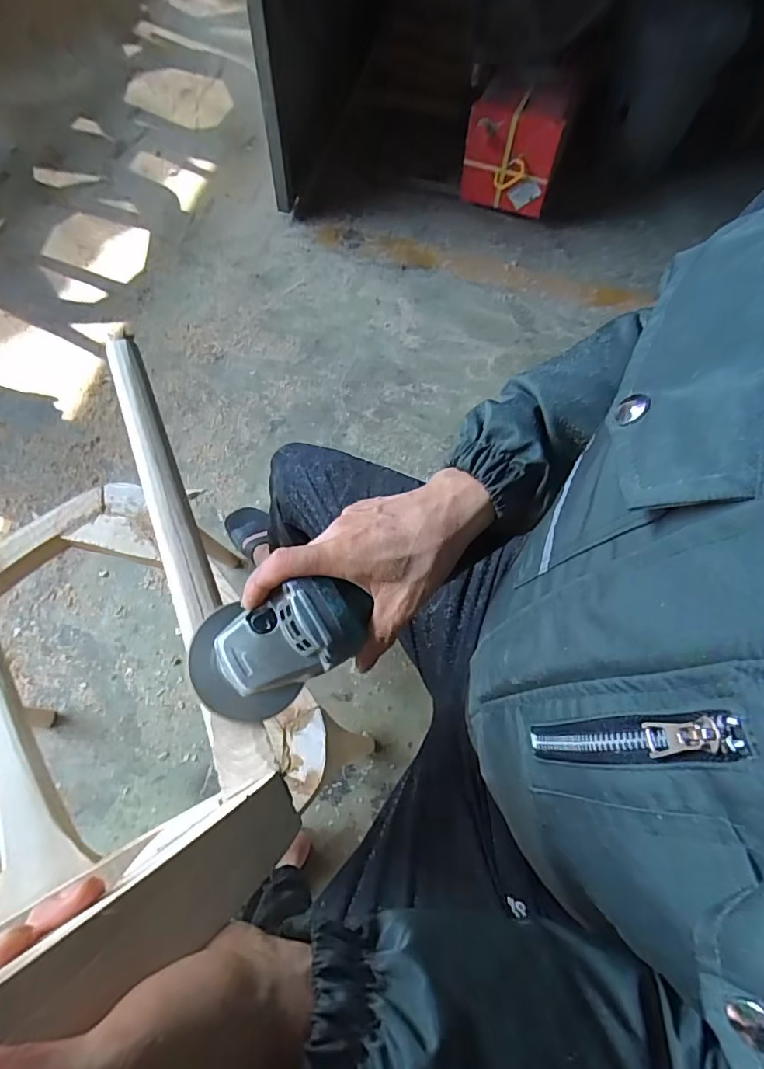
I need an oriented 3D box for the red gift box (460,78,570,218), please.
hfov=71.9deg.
[{"bbox_3d":[0.378,-1.150,1.545,0.255,0.270,0.258,9,69,2],"label":"red gift box"}]

